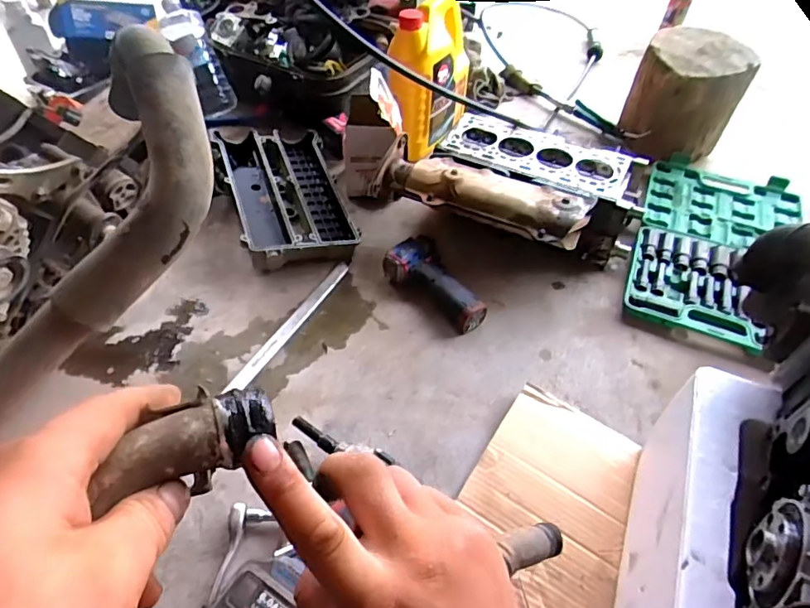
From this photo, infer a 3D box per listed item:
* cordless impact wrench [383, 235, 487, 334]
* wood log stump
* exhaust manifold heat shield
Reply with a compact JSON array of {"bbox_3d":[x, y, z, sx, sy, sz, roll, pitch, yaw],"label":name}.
[{"bbox_3d":[0.066,-0.041,0.929,0.200,0.057,0.108,36,57,23],"label":"cordless impact wrench"},{"bbox_3d":[0.632,-0.480,1.208,0.212,0.232,0.211,19,52,12],"label":"wood log stump"},{"bbox_3d":[0.134,-0.189,0.927,0.357,0.065,0.127,21,52,15],"label":"exhaust manifold heat shield"}]

